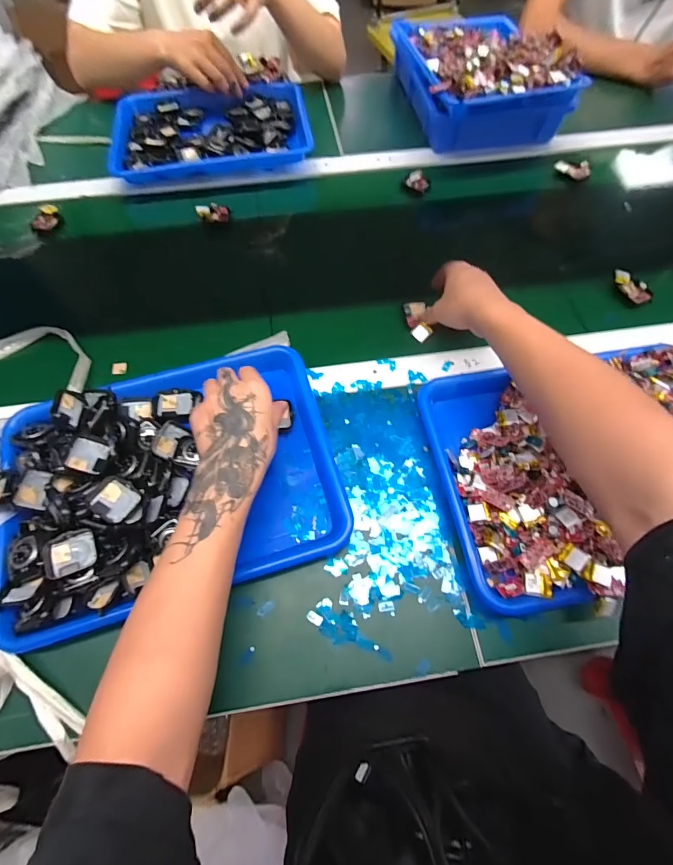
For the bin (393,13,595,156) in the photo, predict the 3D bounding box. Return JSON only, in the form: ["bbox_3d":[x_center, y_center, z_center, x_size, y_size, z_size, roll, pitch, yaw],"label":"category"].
[{"bbox_3d":[0.249,-0.643,0.689,0.242,0.106,0.311,-13,66,-5],"label":"bin"}]

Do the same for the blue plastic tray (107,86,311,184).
[{"bbox_3d":[-0.219,-0.535,0.687,0.324,0.050,0.232,-12,66,-5],"label":"blue plastic tray"}]

